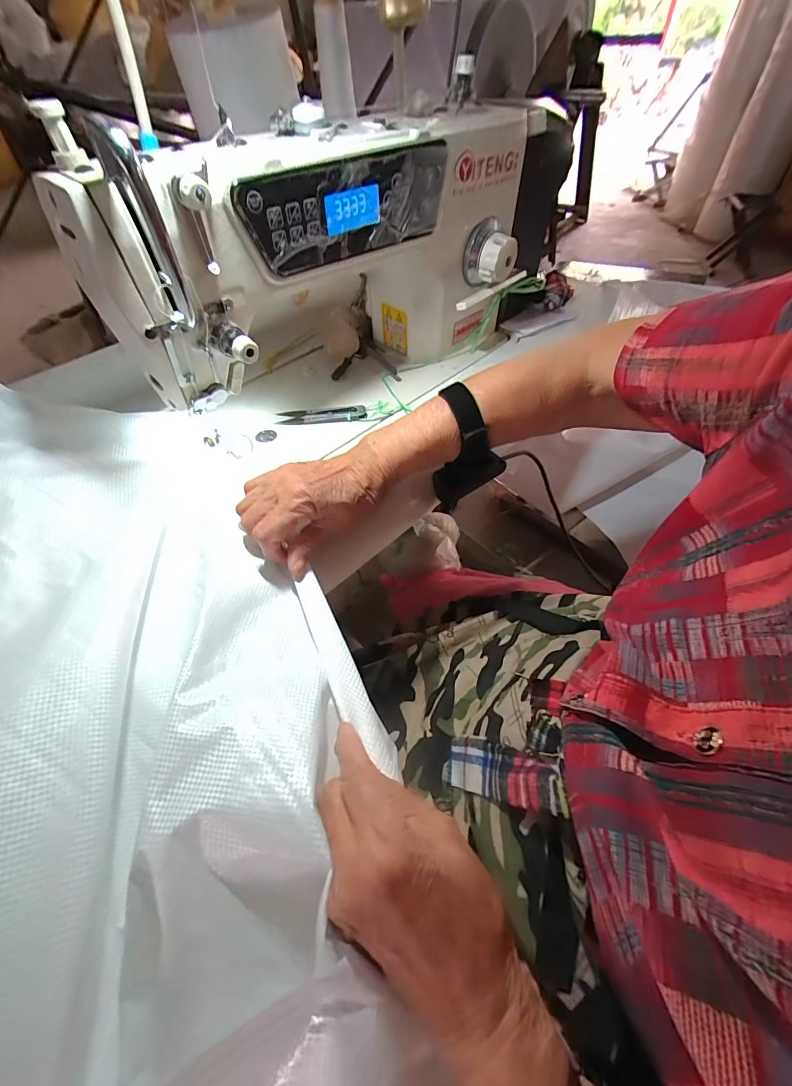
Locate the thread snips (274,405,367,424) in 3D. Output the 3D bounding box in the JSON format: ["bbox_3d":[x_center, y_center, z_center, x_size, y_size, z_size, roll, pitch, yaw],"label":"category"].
[{"bbox_3d":[-0.082,-0.141,0.442,0.097,0.006,0.023,0,52,2],"label":"thread snips"}]

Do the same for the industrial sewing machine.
[{"bbox_3d":[-0.036,-0.308,0.439,0.513,0.217,0.218,-35,59,-23],"label":"industrial sewing machine"}]

